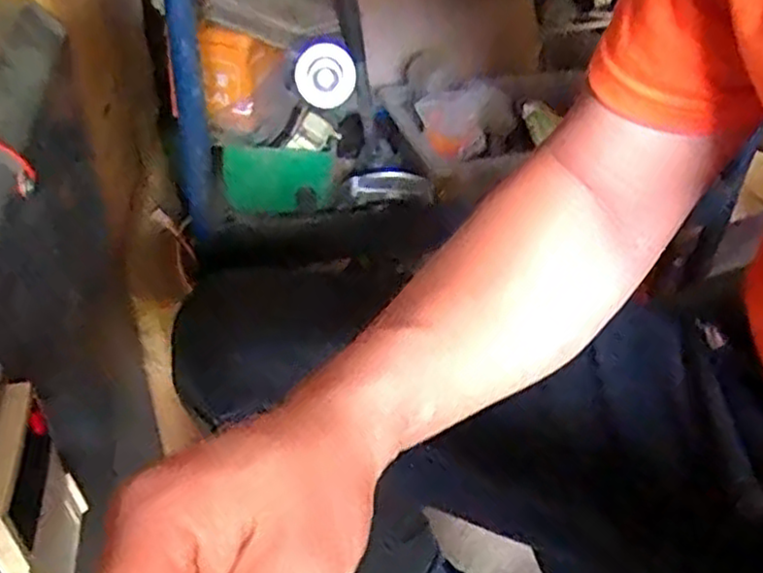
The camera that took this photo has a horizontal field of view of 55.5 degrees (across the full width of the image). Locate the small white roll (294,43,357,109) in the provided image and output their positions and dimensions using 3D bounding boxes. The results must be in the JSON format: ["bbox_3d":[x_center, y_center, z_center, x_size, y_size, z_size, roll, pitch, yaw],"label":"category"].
[{"bbox_3d":[-0.048,-0.179,0.617,0.050,0.057,0.017,8,38,4],"label":"small white roll"}]

